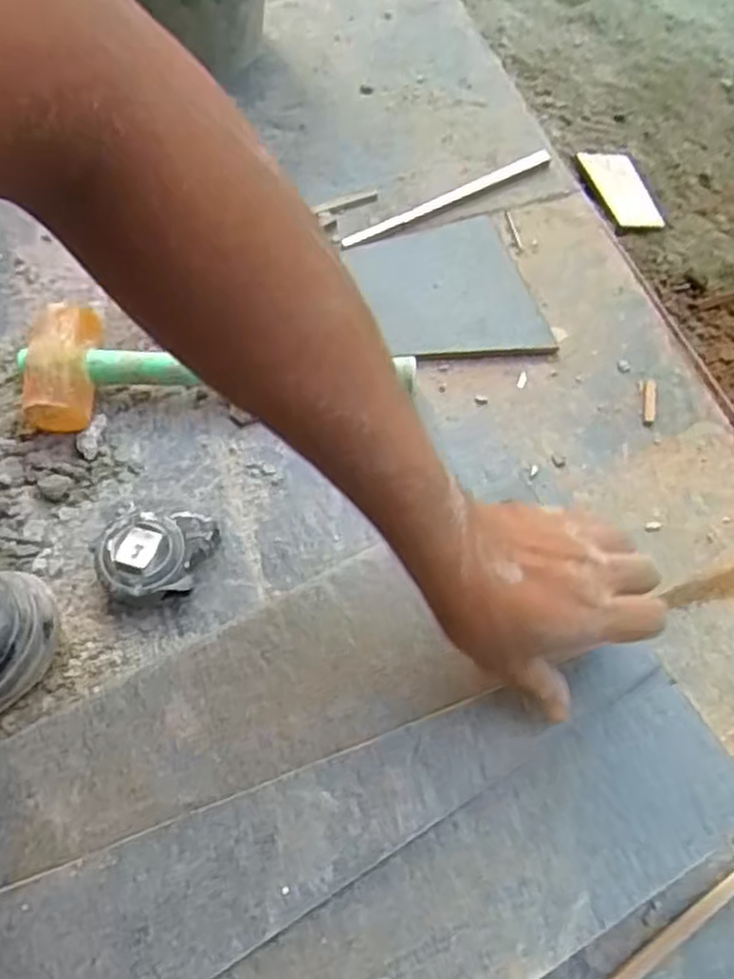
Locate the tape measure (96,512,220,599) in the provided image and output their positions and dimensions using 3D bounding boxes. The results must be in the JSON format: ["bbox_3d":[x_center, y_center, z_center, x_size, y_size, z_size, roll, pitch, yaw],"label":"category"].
[{"bbox_3d":[-0.152,0.047,0.540,0.085,0.036,0.069,-5,64,-2],"label":"tape measure"}]

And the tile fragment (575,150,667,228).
[{"bbox_3d":[0.268,-0.314,0.775,0.050,0.009,0.107,-21,71,-6],"label":"tile fragment"}]

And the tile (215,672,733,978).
[{"bbox_3d":[0.028,0.231,0.377,0.386,0.009,0.089,-28,67,-13],"label":"tile"}]

